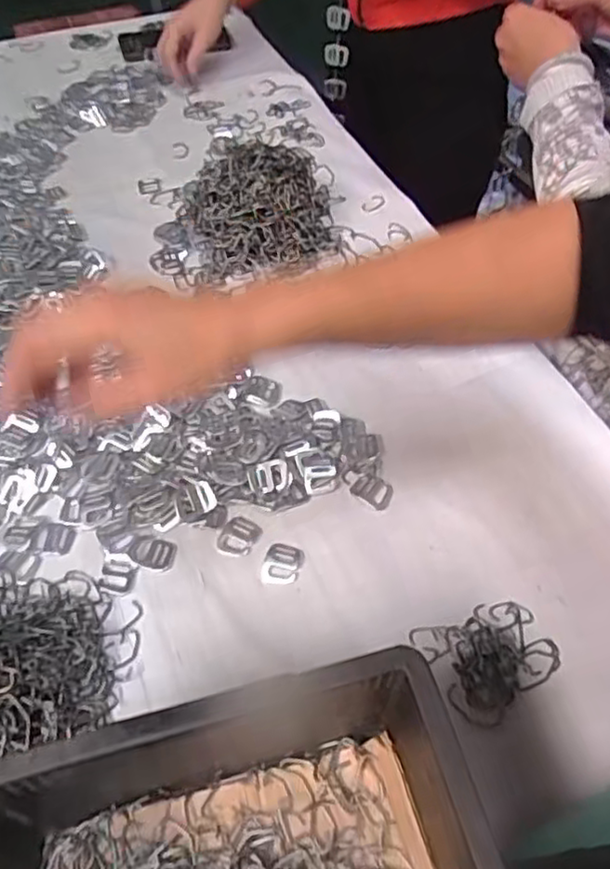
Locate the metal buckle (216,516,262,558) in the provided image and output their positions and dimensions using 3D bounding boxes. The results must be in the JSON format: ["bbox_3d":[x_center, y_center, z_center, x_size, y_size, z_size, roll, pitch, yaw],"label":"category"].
[{"bbox_3d":[-0.053,0.082,0.542,0.027,0.004,0.033,29,57,20],"label":"metal buckle"}]

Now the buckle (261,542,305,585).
[{"bbox_3d":[-0.018,0.102,0.532,0.029,0.004,0.035,17,54,12],"label":"buckle"}]

